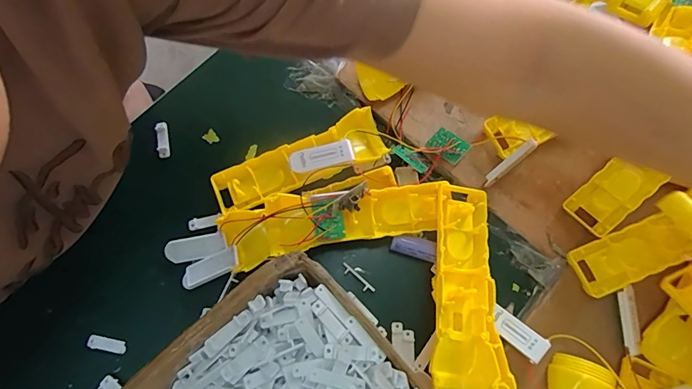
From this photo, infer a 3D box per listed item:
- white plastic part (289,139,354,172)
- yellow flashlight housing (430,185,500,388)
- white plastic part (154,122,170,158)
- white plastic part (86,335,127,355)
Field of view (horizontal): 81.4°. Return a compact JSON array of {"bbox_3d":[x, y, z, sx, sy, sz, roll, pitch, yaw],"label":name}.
[{"bbox_3d":[-0.023,-0.034,0.361,0.056,0.004,0.020,-13,77,-5],"label":"white plastic part"},{"bbox_3d":[0.095,0.072,0.329,0.048,0.026,0.163,4,73,1],"label":"yellow flashlight housing"},{"bbox_3d":[-0.182,-0.054,0.398,0.011,0.006,0.036,-10,74,-3],"label":"white plastic part"},{"bbox_3d":[-0.205,0.129,0.345,0.031,0.008,0.010,10,74,3],"label":"white plastic part"}]

